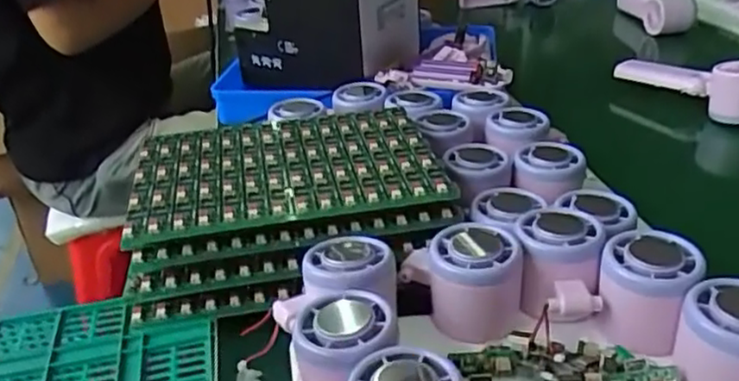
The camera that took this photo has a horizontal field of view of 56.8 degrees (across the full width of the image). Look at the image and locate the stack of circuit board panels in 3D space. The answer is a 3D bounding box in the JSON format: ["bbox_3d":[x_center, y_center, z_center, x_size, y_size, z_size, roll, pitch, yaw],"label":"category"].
[{"bbox_3d":[-0.062,0.007,0.520,0.227,0.059,0.178,-8,29,-7],"label":"stack of circuit board panels"}]

